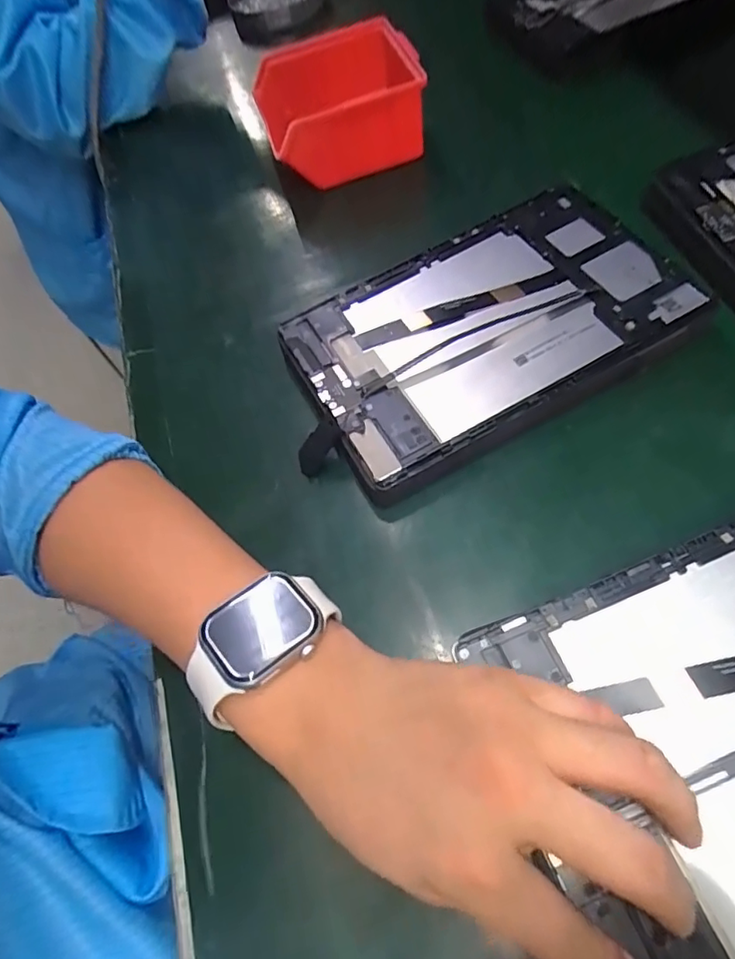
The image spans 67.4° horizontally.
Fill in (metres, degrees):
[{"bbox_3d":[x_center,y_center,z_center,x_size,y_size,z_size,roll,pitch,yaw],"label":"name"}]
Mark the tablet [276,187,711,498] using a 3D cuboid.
[{"bbox_3d":[0.070,-0.094,0.362,0.253,0.028,0.152,-28,61,-6],"label":"tablet"}]

